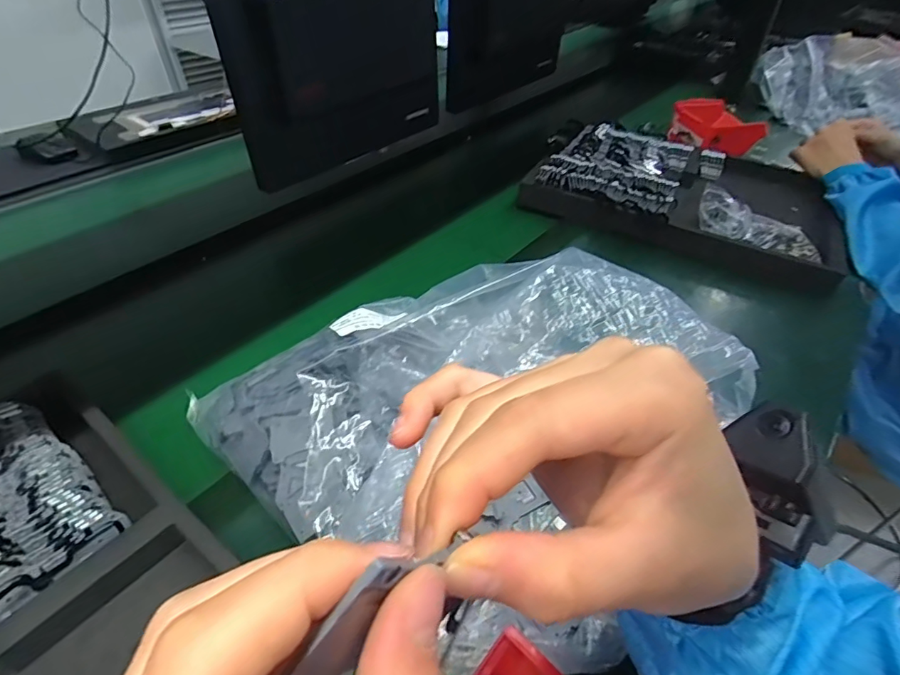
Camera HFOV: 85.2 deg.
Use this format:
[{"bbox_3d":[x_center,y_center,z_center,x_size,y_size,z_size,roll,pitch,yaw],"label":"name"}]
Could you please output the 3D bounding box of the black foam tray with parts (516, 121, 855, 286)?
[{"bbox_3d":[0.348,-0.234,0.748,0.423,0.071,0.303,16,44,17],"label":"black foam tray with parts"}]

